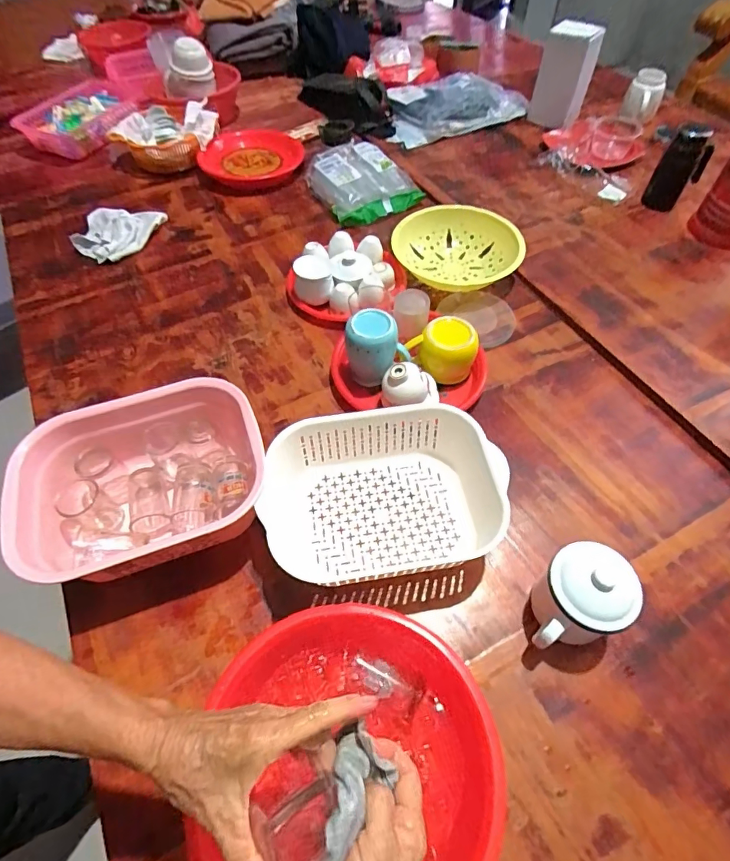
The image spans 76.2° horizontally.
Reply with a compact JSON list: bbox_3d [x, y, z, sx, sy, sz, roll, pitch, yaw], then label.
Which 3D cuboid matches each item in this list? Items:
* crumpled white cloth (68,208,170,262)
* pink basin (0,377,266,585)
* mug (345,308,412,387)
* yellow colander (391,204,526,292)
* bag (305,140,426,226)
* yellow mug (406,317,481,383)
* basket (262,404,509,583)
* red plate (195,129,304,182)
[{"bbox_3d":[-0.544,-0.434,1.015,0.160,0.040,0.167,7,55,6],"label":"crumpled white cloth"},{"bbox_3d":[-0.280,0.069,0.610,0.287,0.133,0.232,-18,56,-12],"label":"pink basin"},{"bbox_3d":[0.022,-0.131,0.753,0.100,0.112,0.081,4,55,3],"label":"mug"},{"bbox_3d":[0.191,-0.369,0.949,0.255,0.067,0.221,20,58,15],"label":"yellow colander"},{"bbox_3d":[-0.010,-0.581,1.085,0.201,0.069,0.228,-26,58,-16],"label":"bag"},{"bbox_3d":[0.128,-0.134,0.768,0.111,0.090,0.079,16,57,12],"label":"yellow mug"},{"bbox_3d":[0.030,0.083,0.616,0.284,0.100,0.203,-5,55,-2],"label":"basket"},{"bbox_3d":[-0.275,-0.714,1.199,0.233,0.036,0.254,0,55,1],"label":"red plate"}]

